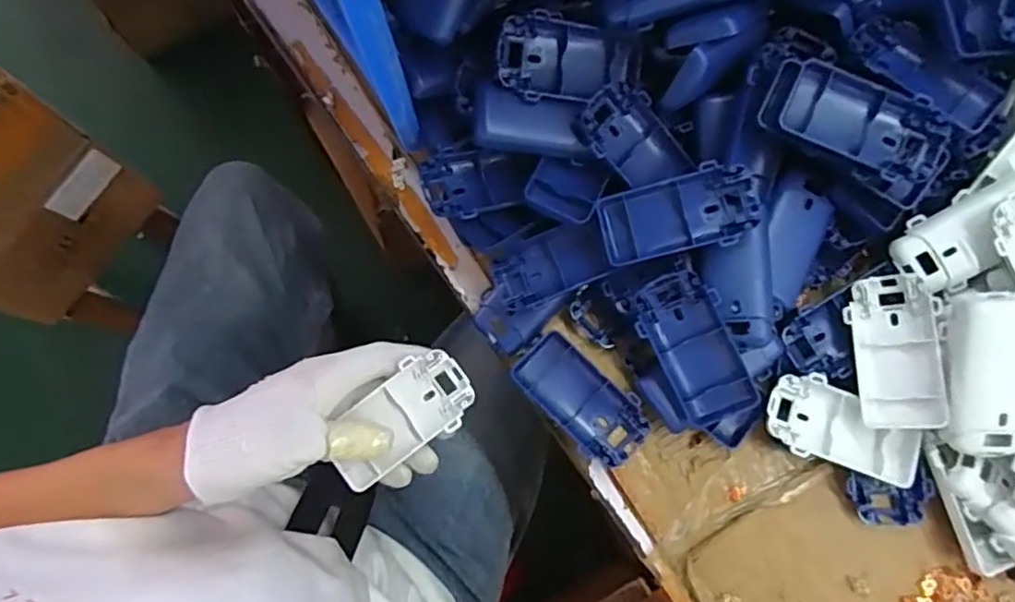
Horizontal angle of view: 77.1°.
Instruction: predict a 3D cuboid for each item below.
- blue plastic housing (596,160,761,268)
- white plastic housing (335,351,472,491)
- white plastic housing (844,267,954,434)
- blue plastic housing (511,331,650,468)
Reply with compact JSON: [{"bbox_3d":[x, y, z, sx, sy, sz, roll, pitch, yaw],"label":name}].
[{"bbox_3d":[0.108,-0.053,0.405,0.095,0.021,0.047,-15,78,10],"label":"blue plastic housing"},{"bbox_3d":[-0.067,0.073,0.399,0.093,0.017,0.049,-32,80,-6],"label":"white plastic housing"},{"bbox_3d":[0.246,0.031,0.403,0.048,0.017,0.096,-11,66,32],"label":"white plastic housing"},{"bbox_3d":[0.050,0.068,0.436,0.097,0.013,0.049,39,81,8],"label":"blue plastic housing"}]

